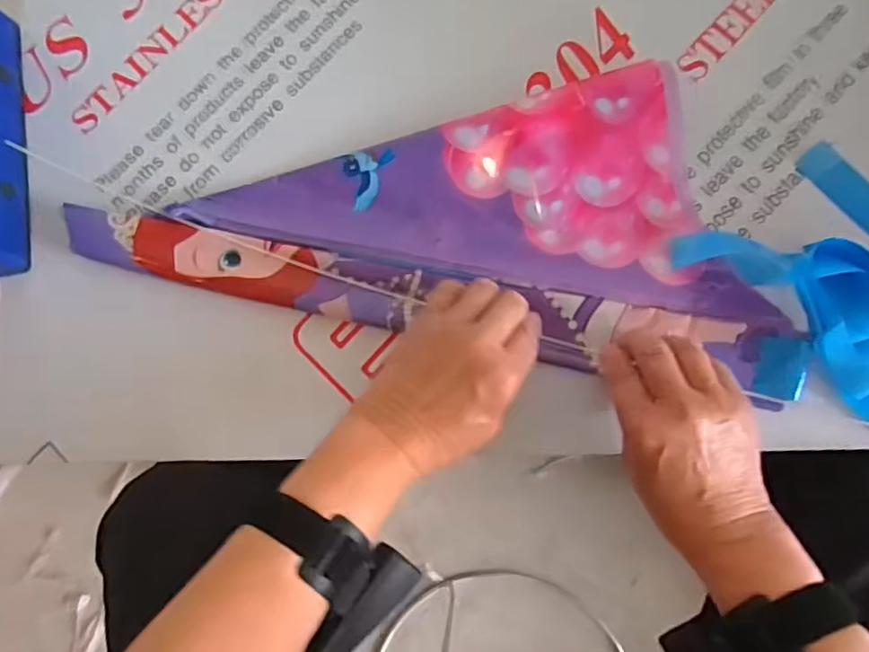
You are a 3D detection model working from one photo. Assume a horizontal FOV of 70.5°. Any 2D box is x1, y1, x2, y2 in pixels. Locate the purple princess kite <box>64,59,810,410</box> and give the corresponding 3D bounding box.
[{"bbox_3d":[-0.005,-0.068,0.423,0.475,0.028,0.194,1,82,3],"label":"purple princess kite"}]

